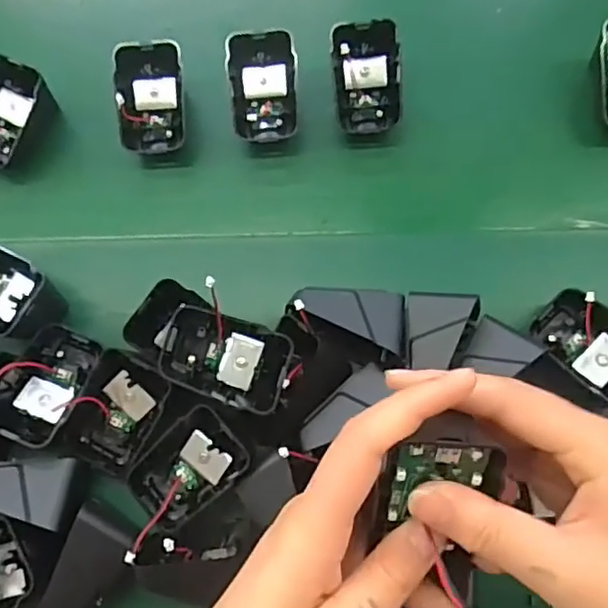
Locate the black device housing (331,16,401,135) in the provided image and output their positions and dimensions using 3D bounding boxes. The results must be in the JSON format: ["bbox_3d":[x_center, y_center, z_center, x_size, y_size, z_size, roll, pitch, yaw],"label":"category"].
[{"bbox_3d":[0.042,-0.148,0.402,0.046,0.018,0.070,-5,107,6],"label":"black device housing"}]

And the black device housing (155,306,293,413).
[{"bbox_3d":[-0.043,0.029,0.336,0.071,0.025,0.043,20,77,7],"label":"black device housing"}]

